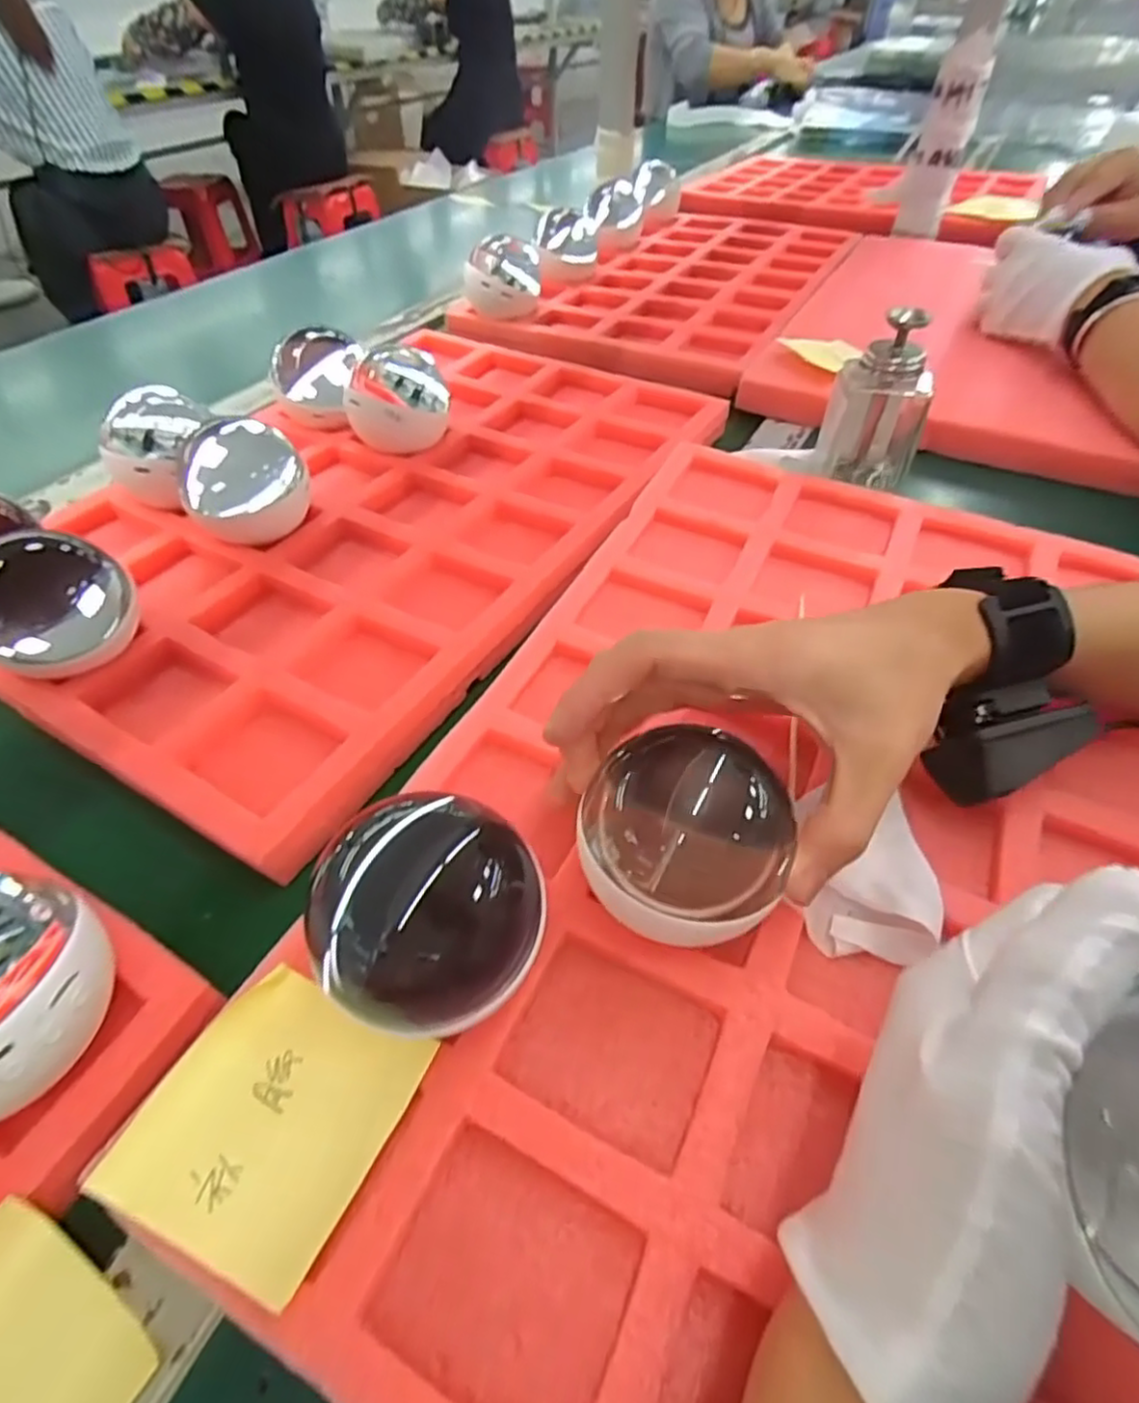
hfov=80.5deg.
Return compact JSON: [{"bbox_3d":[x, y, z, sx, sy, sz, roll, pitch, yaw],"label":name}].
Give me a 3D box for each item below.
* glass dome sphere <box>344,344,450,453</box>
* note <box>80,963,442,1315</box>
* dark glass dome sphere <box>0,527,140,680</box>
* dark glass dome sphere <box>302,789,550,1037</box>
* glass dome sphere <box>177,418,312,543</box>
[{"bbox_3d":[-0.129,-0.227,0.500,0.072,0.065,0.073,-10,49,-9],"label":"glass dome sphere"},{"bbox_3d":[-0.093,0.129,0.211,0.071,0.004,0.073,22,49,9],"label":"note"},{"bbox_3d":[-0.274,-0.051,0.353,0.066,0.057,0.070,0,48,0],"label":"dark glass dome sphere"},{"bbox_3d":[-0.040,0.074,0.224,0.058,0.060,0.076,28,54,23],"label":"dark glass dome sphere"},{"bbox_3d":[-0.204,-0.138,0.426,0.077,0.074,0.075,-22,51,-19],"label":"glass dome sphere"}]

